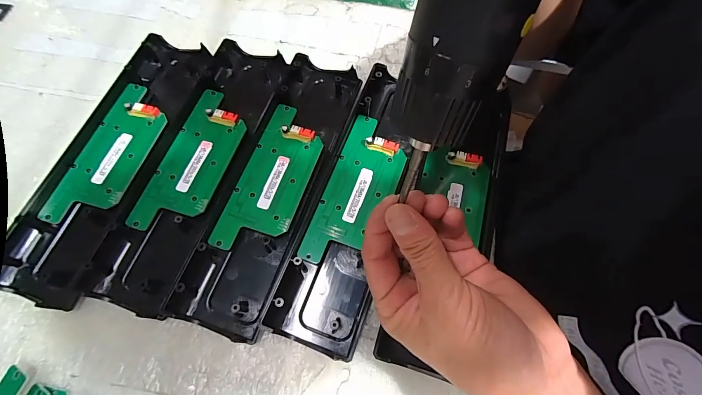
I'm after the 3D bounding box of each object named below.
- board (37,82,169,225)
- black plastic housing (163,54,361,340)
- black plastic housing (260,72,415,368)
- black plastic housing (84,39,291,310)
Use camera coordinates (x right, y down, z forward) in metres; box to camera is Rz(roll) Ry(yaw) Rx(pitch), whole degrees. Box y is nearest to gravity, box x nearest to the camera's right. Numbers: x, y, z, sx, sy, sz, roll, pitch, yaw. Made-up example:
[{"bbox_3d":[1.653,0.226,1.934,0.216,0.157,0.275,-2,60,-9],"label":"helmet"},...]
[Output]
[{"bbox_3d":[-0.202,-0.038,0.278,0.054,0.012,0.132,16,68,5],"label":"board"},{"bbox_3d":[-0.066,-0.018,0.272,0.077,0.017,0.245,16,68,5],"label":"black plastic housing"},{"bbox_3d":[0.005,-0.002,0.268,0.065,0.019,0.233,18,68,5],"label":"black plastic housing"},{"bbox_3d":[-0.132,-0.032,0.277,0.072,0.017,0.244,16,68,5],"label":"black plastic housing"}]

